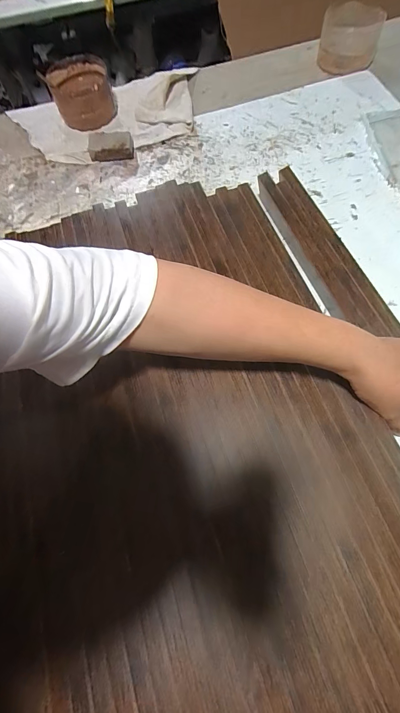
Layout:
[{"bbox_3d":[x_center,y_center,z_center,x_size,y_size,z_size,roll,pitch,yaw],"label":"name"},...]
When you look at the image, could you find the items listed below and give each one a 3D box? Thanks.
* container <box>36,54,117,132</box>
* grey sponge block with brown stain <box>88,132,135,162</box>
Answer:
[{"bbox_3d":[-0.216,-0.485,0.598,0.114,0.060,0.120,-26,67,-7],"label":"container"},{"bbox_3d":[-0.149,-0.354,0.554,0.073,0.029,0.041,0,66,5],"label":"grey sponge block with brown stain"}]

